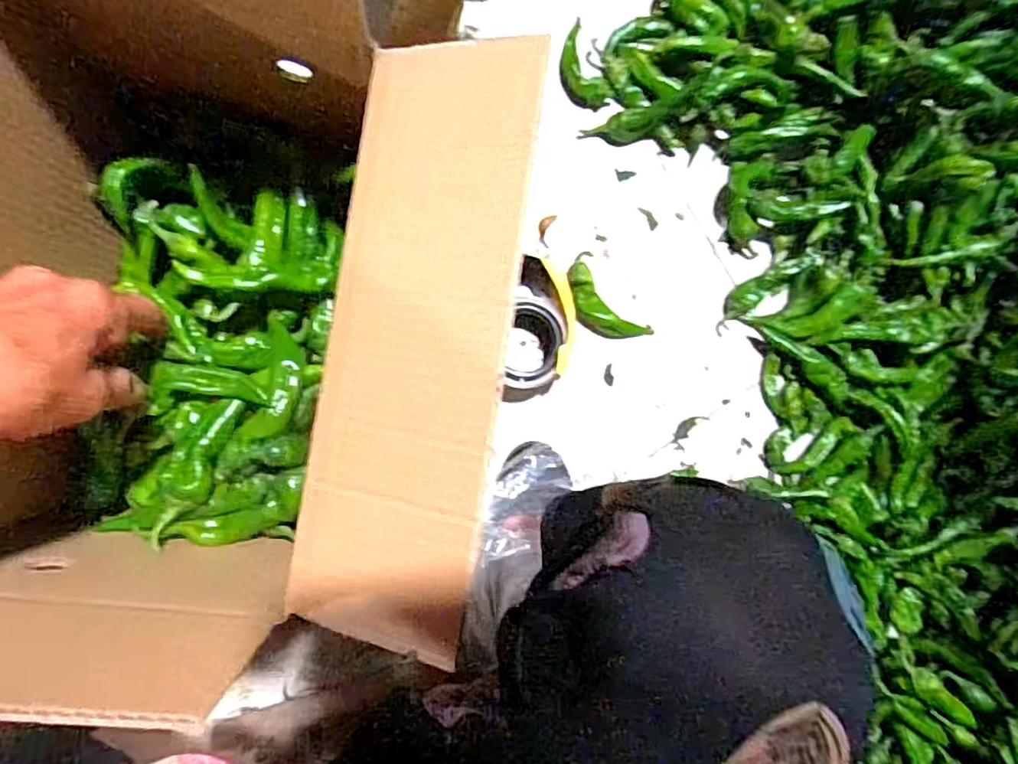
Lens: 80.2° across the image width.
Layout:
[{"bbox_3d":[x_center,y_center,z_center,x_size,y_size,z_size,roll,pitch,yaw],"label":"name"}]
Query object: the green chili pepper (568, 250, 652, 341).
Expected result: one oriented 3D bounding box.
[{"bbox_3d":[0.094,-0.075,0.610,0.050,0.022,0.105,-43,95,-5],"label":"green chili pepper"}]

